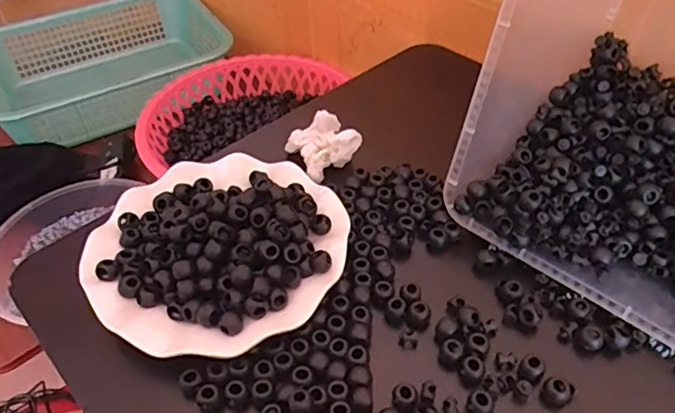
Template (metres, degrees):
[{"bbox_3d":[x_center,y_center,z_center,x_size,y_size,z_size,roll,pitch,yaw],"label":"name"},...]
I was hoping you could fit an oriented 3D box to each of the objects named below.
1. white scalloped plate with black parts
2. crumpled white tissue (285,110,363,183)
[{"bbox_3d":[-0.086,0.023,0.400,0.177,0.034,0.177,-2,45,2],"label":"white scalloped plate with black parts"},{"bbox_3d":[-0.014,-0.057,0.486,0.055,0.024,0.062,-24,49,-20],"label":"crumpled white tissue"}]

